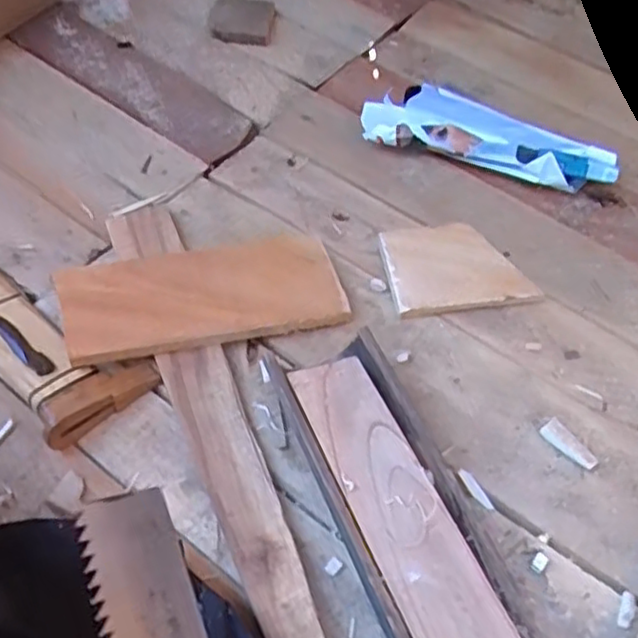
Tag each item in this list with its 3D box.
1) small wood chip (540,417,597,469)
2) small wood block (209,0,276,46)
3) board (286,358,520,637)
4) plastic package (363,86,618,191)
[{"bbox_3d":[0.202,0.103,0.548,0.016,0.011,0.047,-31,62,-25],"label":"small wood chip"},{"bbox_3d":[-0.097,-0.374,0.852,0.079,0.012,0.082,5,54,-1],"label":"small wood block"},{"bbox_3d":[0.081,0.176,0.423,0.060,0.021,0.374,-17,57,-17],"label":"board"},{"bbox_3d":[0.179,-0.192,0.730,0.270,0.050,0.089,15,54,6],"label":"plastic package"}]

